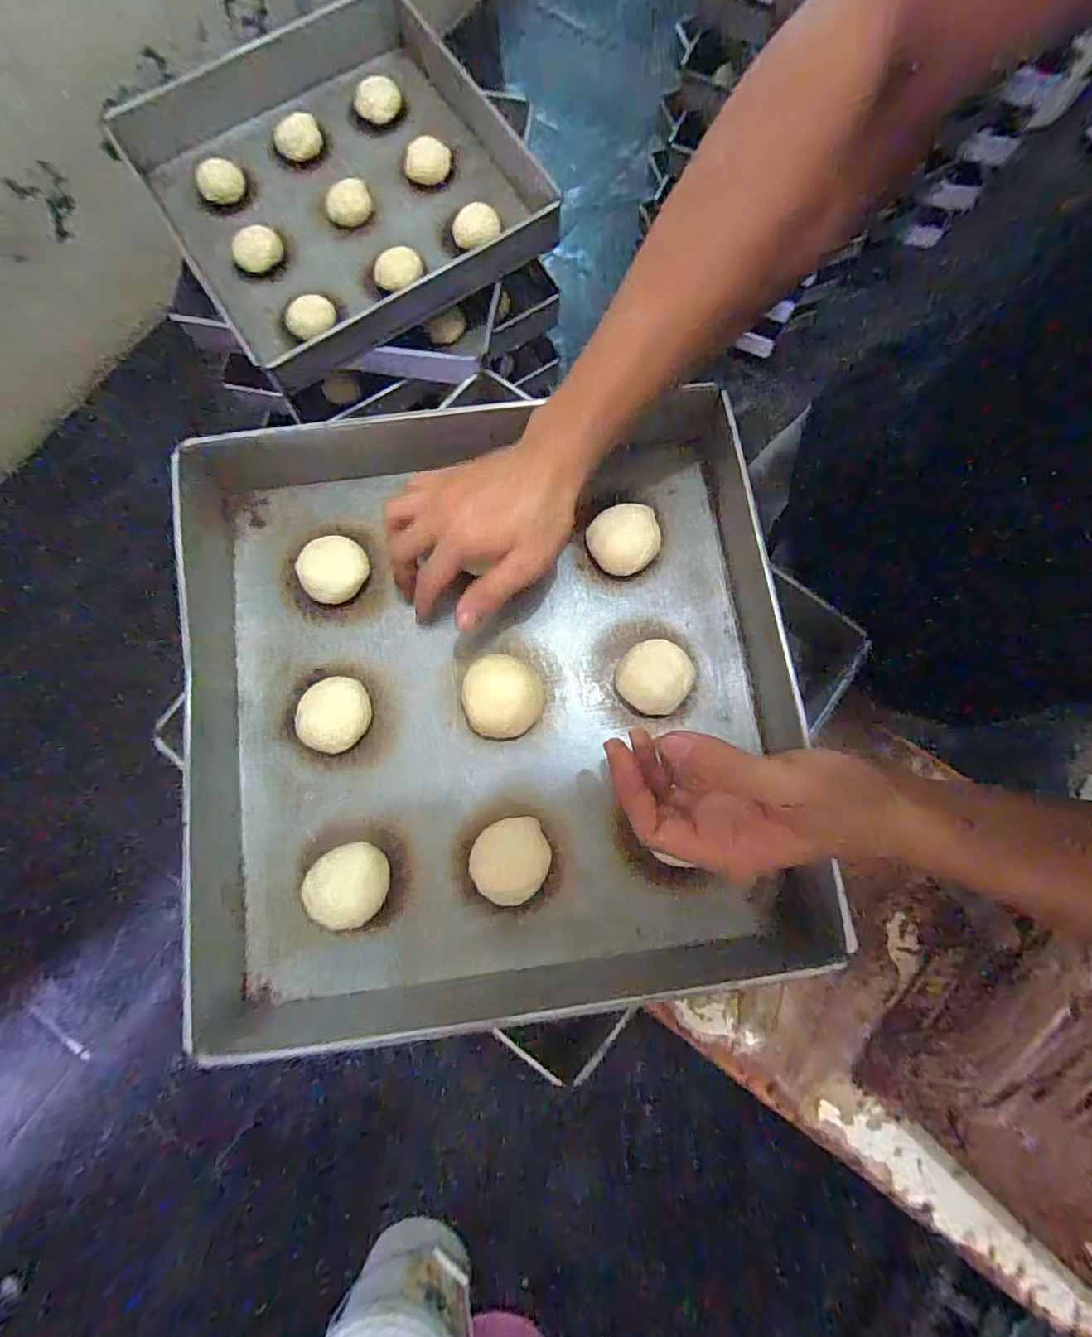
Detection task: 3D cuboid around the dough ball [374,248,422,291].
[{"bbox_3d":[-0.187,-0.504,0.690,0.062,0.032,0.050,-5,79,-1],"label":"dough ball"}]

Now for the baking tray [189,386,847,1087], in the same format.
[{"bbox_3d":[-0.044,0.001,0.397,0.457,0.072,0.450,-7,79,-1],"label":"baking tray"}]

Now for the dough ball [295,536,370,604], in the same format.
[{"bbox_3d":[-0.168,-0.079,0.433,0.052,0.024,0.052,0,79,0],"label":"dough ball"}]

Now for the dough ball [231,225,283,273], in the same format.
[{"bbox_3d":[-0.366,-0.533,0.688,0.059,0.030,0.045,-31,81,-6],"label":"dough ball"}]

